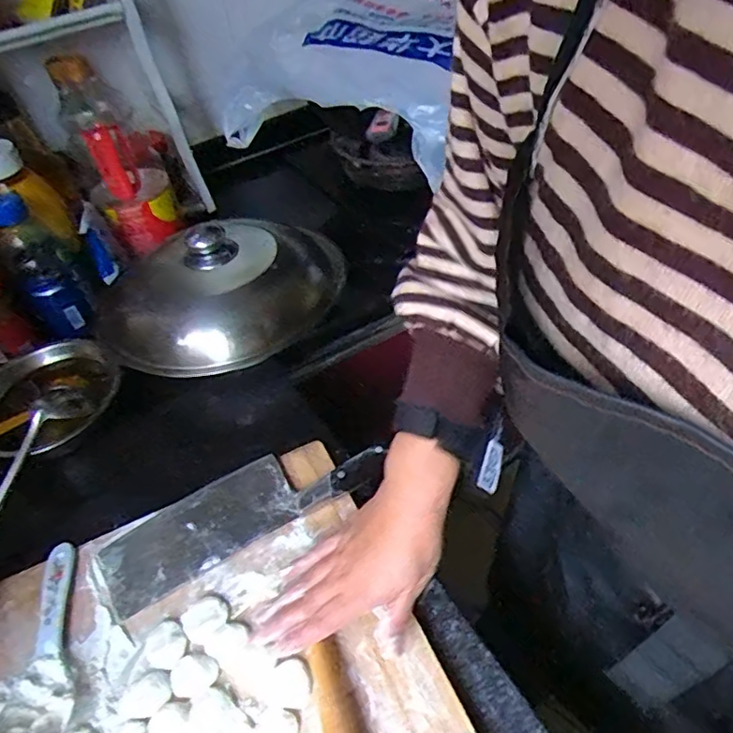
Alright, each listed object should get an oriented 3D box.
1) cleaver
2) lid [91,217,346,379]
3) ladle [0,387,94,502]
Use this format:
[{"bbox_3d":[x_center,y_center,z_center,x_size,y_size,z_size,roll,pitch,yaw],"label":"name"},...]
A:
[{"bbox_3d":[-0.117,0.127,0.534,0.257,0.024,0.080,-25,50,-18],"label":"cleaver"},{"bbox_3d":[-0.175,-0.098,0.679,0.272,0.092,0.233,-36,52,-24],"label":"lid"},{"bbox_3d":[-0.356,0.104,0.590,0.052,0.040,0.188,22,77,23],"label":"ladle"}]

